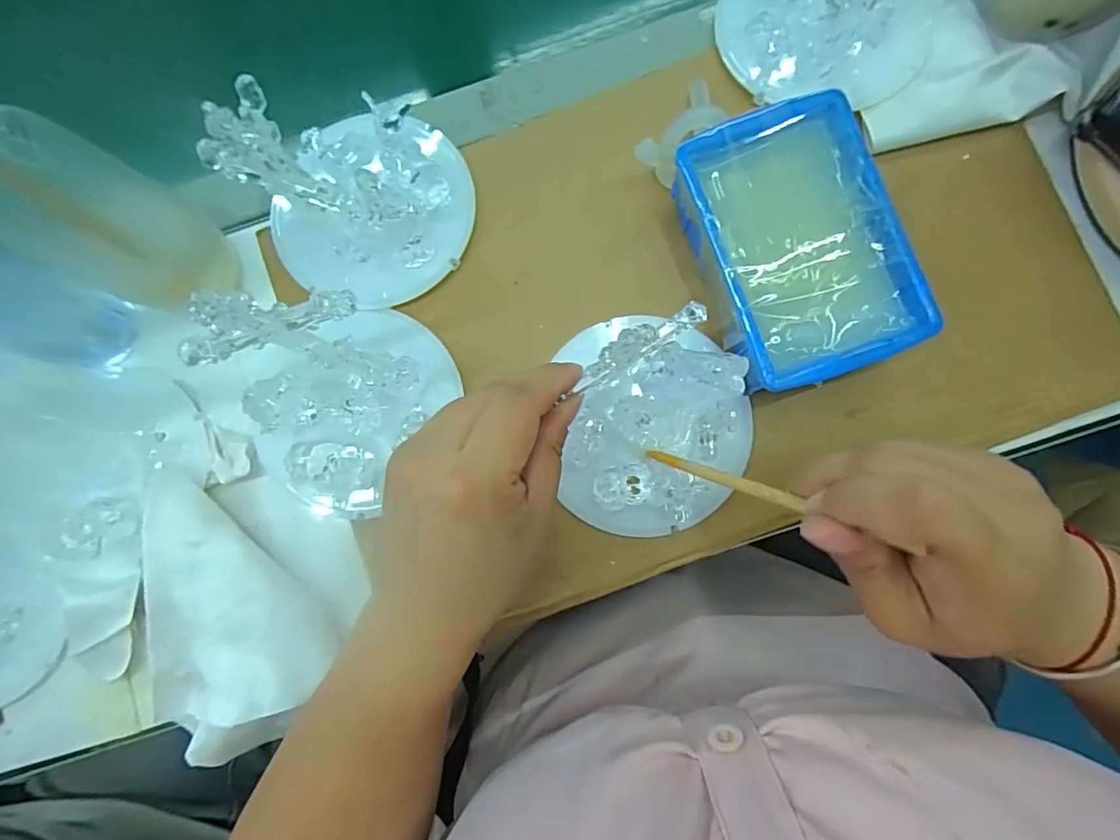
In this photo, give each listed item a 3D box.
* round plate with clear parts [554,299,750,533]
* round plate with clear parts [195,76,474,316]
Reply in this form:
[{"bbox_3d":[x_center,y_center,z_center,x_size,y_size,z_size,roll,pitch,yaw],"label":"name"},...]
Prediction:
[{"bbox_3d":[0.057,0.001,0.307,0.110,0.023,0.128,-4,85,3],"label":"round plate with clear parts"},{"bbox_3d":[-0.116,-0.137,0.292,0.113,0.089,0.122,0,85,3],"label":"round plate with clear parts"}]

